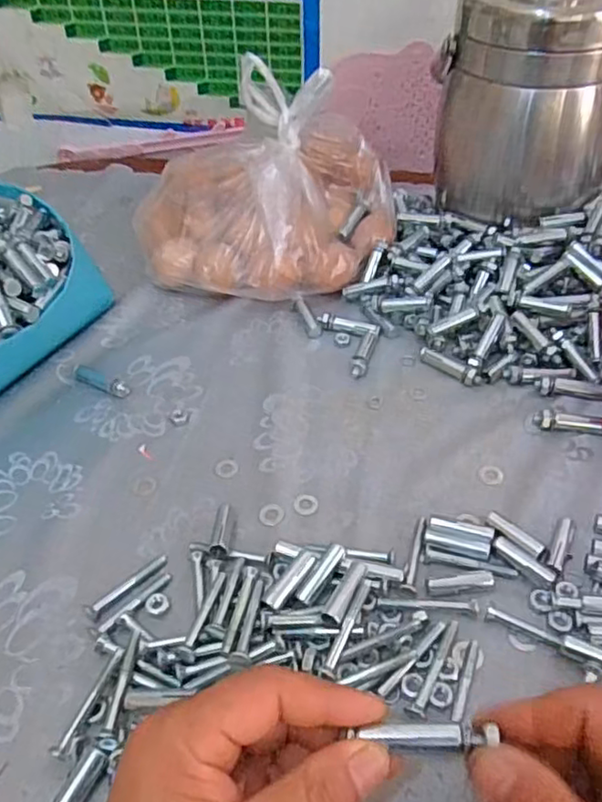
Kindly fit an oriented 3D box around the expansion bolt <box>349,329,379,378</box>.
[{"bbox_3d":[0.052,-0.041,0.532,0.013,0.009,0.056,12,47,15],"label":"expansion bolt"}]

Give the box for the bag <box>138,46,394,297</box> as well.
[{"bbox_3d":[-0.035,-0.202,0.596,0.228,0.159,0.185,14,47,17],"label":"bag"}]

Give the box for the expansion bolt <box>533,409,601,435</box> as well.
[{"bbox_3d":[0.198,0.016,0.463,0.056,0.012,0.013,3,45,7],"label":"expansion bolt"}]

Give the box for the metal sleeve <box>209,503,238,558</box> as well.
[{"bbox_3d":[-0.050,0.082,0.409,0.012,0.011,0.042,2,32,5],"label":"metal sleeve"}]

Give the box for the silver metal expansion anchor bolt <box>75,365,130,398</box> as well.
[{"bbox_3d":[-0.162,-0.016,0.520,0.057,0.007,0.015,22,50,23],"label":"silver metal expansion anchor bolt"}]

